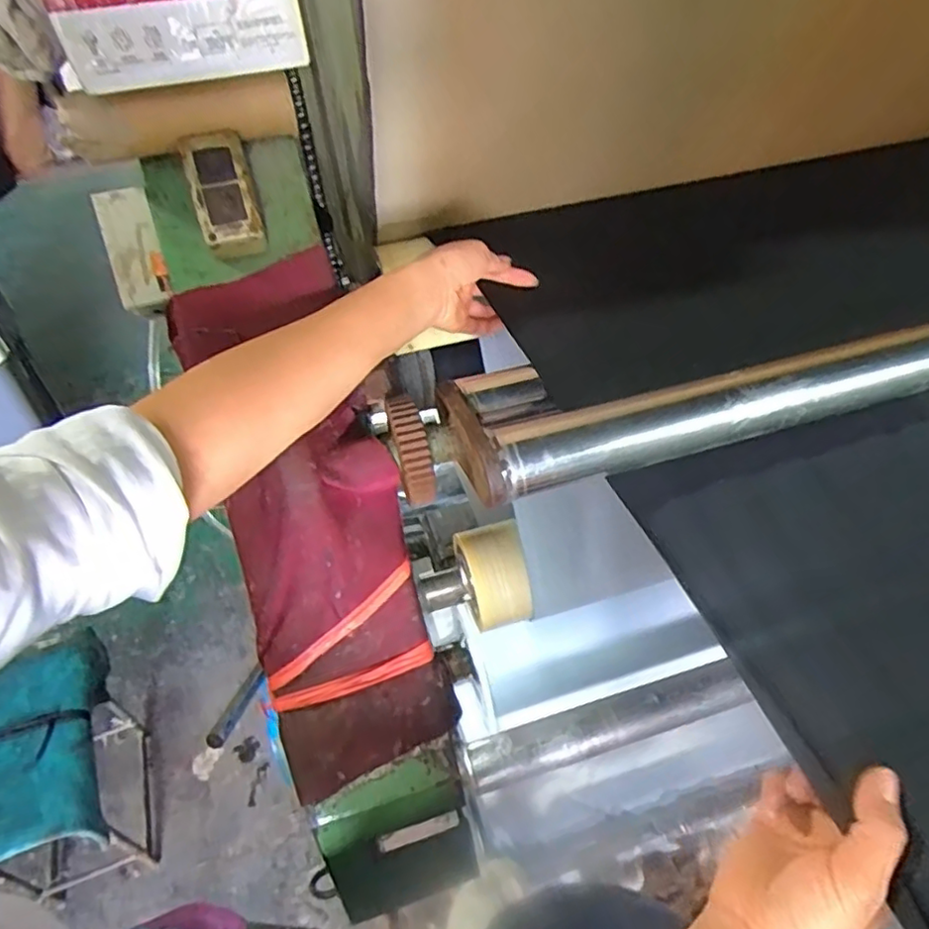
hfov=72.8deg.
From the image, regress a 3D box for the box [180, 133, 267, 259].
[{"bbox_3d":[-0.189,-0.212,0.494,0.048,0.089,0.038,-17,1,-11],"label":"box"}]

